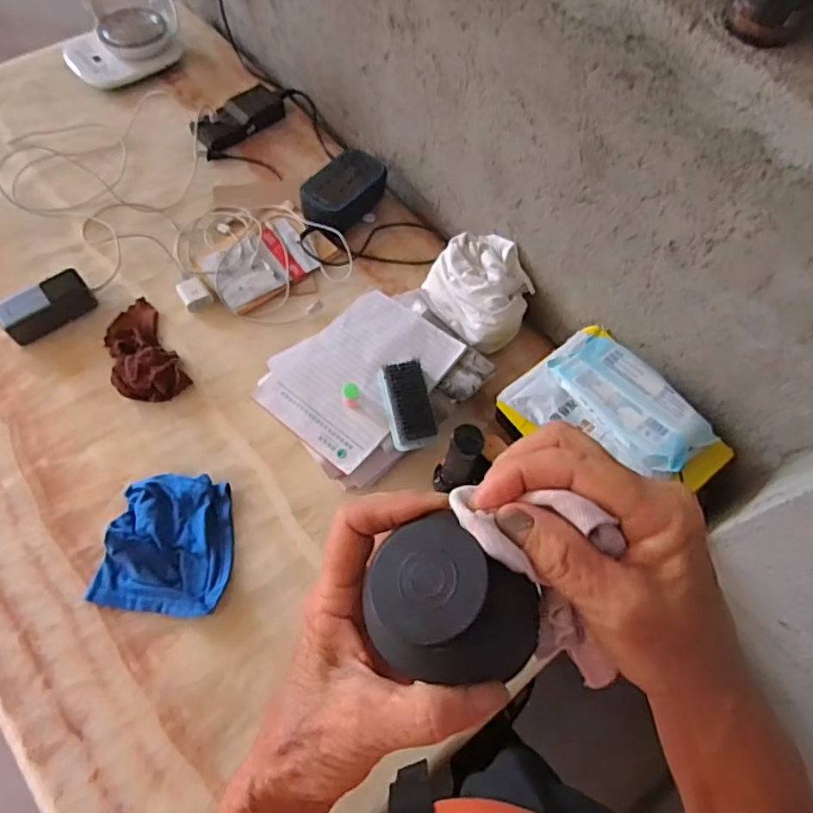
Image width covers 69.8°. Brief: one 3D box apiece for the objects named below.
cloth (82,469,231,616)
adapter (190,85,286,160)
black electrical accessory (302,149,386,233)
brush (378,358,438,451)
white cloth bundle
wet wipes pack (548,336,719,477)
[{"bbox_3d":[-0.298,0.171,0.739,0.151,0.035,0.168,8,64,0],"label":"cloth"},{"bbox_3d":[-0.307,-0.536,1.086,0.196,0.041,0.073,-40,73,-19],"label":"adapter"},{"bbox_3d":[-0.108,-0.359,0.980,0.085,0.063,0.137,36,68,13],"label":"black electrical accessory"},{"bbox_3d":[0.004,-0.010,0.789,0.064,0.042,0.130,-10,65,-8],"label":"brush"},{"bbox_3d":[0.115,-0.177,0.905,0.134,0.088,0.167,-27,69,-15],"label":"white cloth bundle"},{"bbox_3d":[0.281,-0.010,0.726,0.107,0.042,0.198,-35,71,-18],"label":"wet wipes pack"}]

